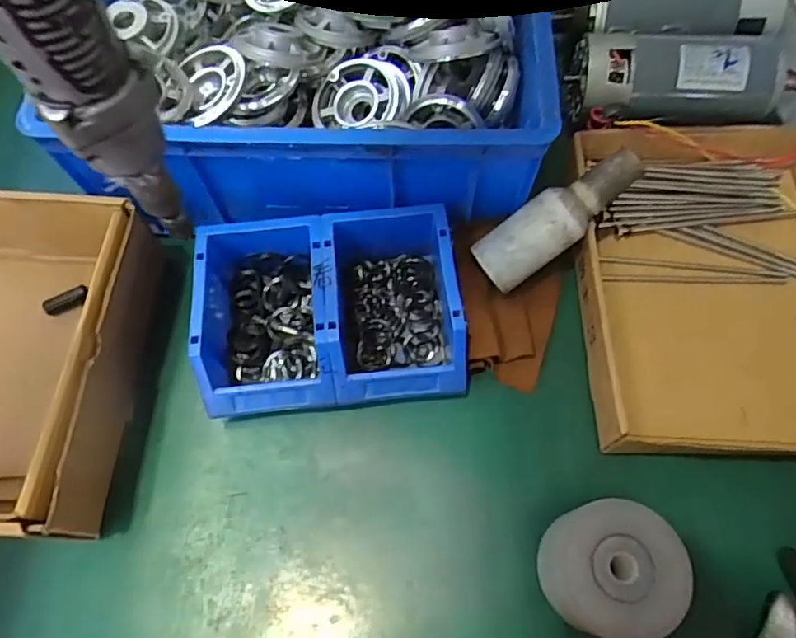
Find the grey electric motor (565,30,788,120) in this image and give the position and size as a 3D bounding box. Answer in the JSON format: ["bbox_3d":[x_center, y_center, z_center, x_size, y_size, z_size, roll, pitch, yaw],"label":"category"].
[{"bbox_3d":[0.261,-0.235,0.546,0.181,0.064,0.092,-1,66,1],"label":"grey electric motor"}]

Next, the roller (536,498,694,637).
[{"bbox_3d":[0.149,0.180,0.412,0.084,0.071,0.085,-1,66,1],"label":"roller"}]

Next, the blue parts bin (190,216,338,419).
[{"bbox_3d":[-0.110,-0.003,0.493,0.108,0.072,0.161,-7,66,-2],"label":"blue parts bin"}]

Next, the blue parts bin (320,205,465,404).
[{"bbox_3d":[-0.006,-0.015,0.500,0.112,0.079,0.169,-6,66,-1],"label":"blue parts bin"}]

